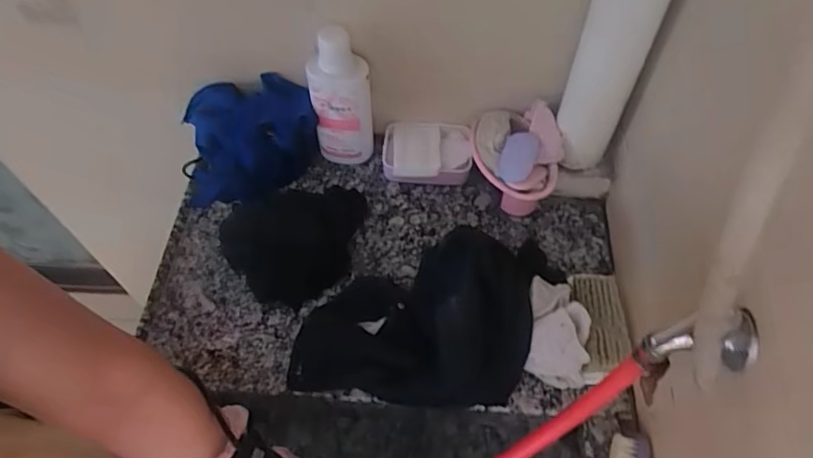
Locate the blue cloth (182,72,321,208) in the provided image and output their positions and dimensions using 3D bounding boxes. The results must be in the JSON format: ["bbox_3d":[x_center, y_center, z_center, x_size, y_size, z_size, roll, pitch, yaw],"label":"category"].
[{"bbox_3d":[-0.218,-0.127,0.781,0.181,0.114,0.130,-8,56,-4],"label":"blue cloth"}]

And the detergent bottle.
[{"bbox_3d":[-0.087,-0.164,0.747,0.078,0.212,0.065,-8,56,-4],"label":"detergent bottle"}]

